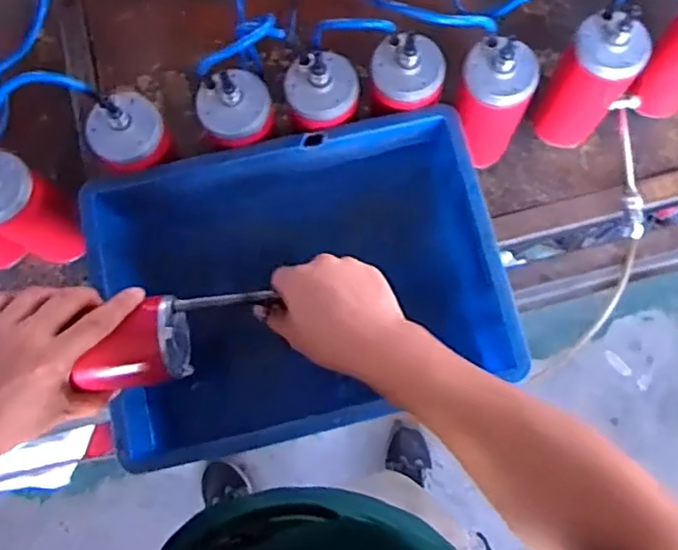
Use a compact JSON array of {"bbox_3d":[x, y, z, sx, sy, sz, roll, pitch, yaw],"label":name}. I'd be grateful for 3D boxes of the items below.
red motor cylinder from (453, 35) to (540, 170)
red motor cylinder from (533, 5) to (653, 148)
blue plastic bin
[{"bbox_3d":[0.165,-0.183,0.709,0.082,0.190,0.079,24,79,7],"label":"red motor cylinder"},{"bbox_3d":[0.279,-0.213,0.708,0.077,0.184,0.066,30,79,8],"label":"red motor cylinder"},{"bbox_3d":[-0.039,0.017,0.690,0.401,0.164,0.295,-15,77,-2],"label":"blue plastic bin"}]

